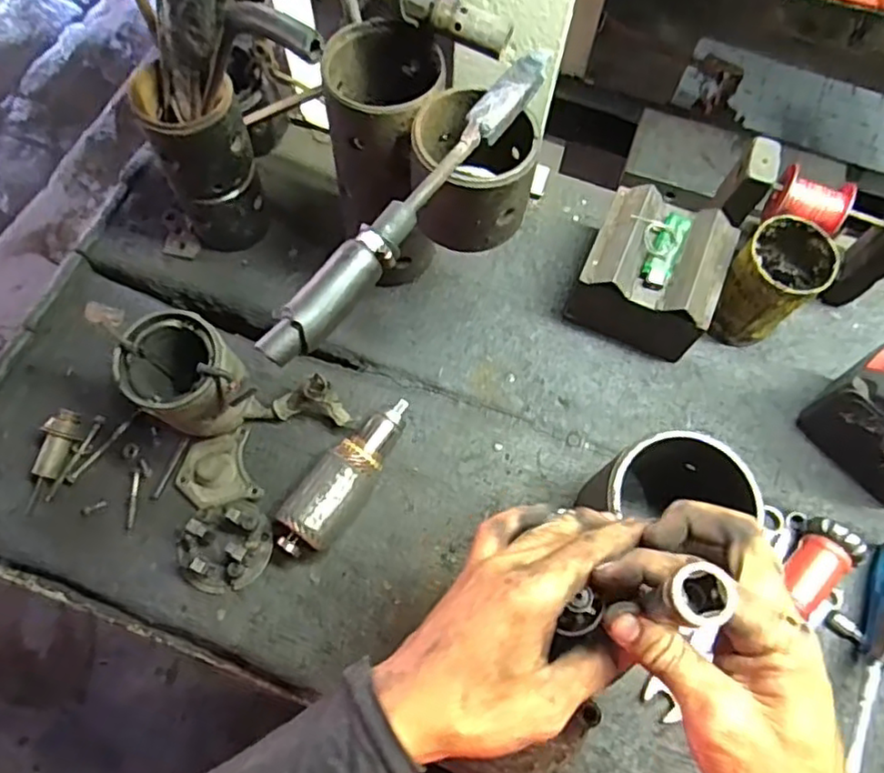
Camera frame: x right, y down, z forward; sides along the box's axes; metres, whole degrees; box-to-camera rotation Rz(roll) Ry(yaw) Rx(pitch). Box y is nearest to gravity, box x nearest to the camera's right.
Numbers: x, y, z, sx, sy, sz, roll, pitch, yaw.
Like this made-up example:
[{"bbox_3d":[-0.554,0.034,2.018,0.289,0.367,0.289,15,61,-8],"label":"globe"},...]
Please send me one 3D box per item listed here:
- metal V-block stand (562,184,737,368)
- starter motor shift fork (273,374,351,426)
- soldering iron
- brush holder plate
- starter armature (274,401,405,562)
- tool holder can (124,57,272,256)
[{"bbox_3d":[0.195,-0.105,0.606,0.126,0.095,0.121,22,69,7],"label":"metal V-block stand"},{"bbox_3d":[-0.118,0.014,0.579,0.069,0.058,0.030,9,68,1],"label":"starter motor shift fork"},{"bbox_3d":[-0.015,-0.118,0.400,0.029,0.028,0.268,36,71,12],"label":"soldering iron"},{"bbox_3d":[-0.187,0.137,0.544,0.070,0.030,0.077,1,68,-2],"label":"brush holder plate"},{"bbox_3d":[-0.082,0.079,0.557,0.047,0.047,0.156,37,71,12],"label":"starter armature"},{"bbox_3d":[-0.212,-0.202,0.584,0.076,0.175,0.072,1,68,-2],"label":"tool holder can"}]

